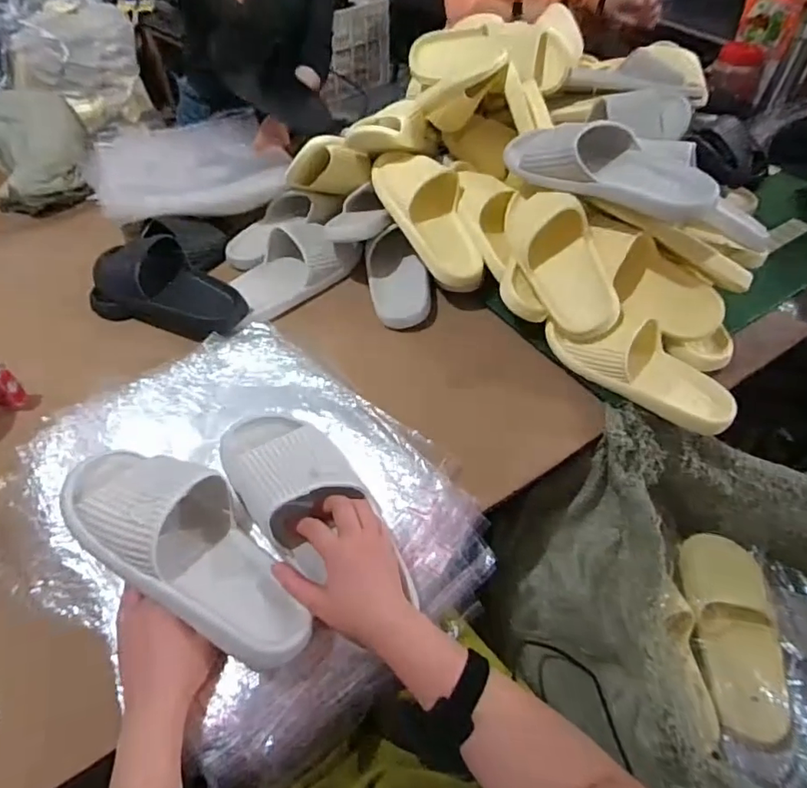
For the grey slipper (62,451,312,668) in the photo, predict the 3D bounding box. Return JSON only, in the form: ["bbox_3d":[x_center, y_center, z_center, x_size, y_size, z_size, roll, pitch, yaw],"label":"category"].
[{"bbox_3d":[-0.206,0.145,0.515,0.280,0.069,0.114,38,59,11],"label":"grey slipper"}]

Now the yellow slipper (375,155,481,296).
[{"bbox_3d":[0.046,-0.279,0.826,0.109,0.066,0.263,-22,78,-17],"label":"yellow slipper"}]

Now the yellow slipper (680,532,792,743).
[{"bbox_3d":[0.444,0.324,0.727,0.111,0.084,0.250,12,52,11],"label":"yellow slipper"}]

